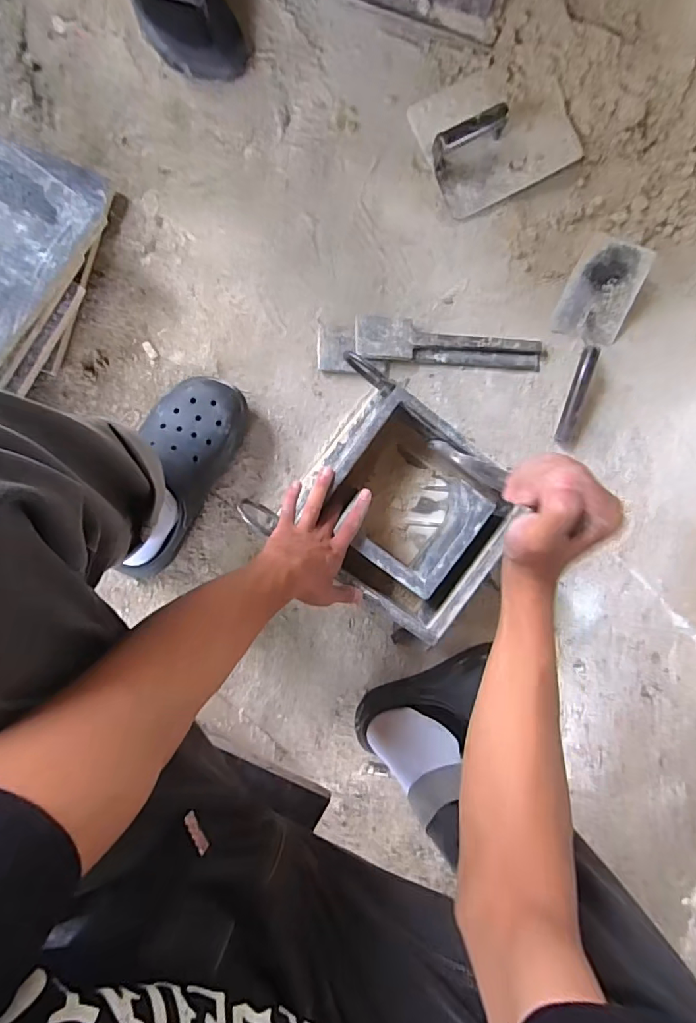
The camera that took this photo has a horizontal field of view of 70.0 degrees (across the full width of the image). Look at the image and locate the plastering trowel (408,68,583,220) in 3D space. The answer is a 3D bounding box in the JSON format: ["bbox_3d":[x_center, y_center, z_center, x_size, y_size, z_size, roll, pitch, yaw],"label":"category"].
[{"bbox_3d":[0.206,-0.530,0.686,0.197,0.063,0.165,-27,95,-5],"label":"plastering trowel"}]

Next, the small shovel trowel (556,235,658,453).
[{"bbox_3d":[0.348,-0.243,0.720,0.106,0.059,0.282,15,90,-7],"label":"small shovel trowel"}]

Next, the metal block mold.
[{"bbox_3d":[0.068,-0.021,0.646,0.259,0.133,0.268,33,88,-7],"label":"metal block mold"}]

